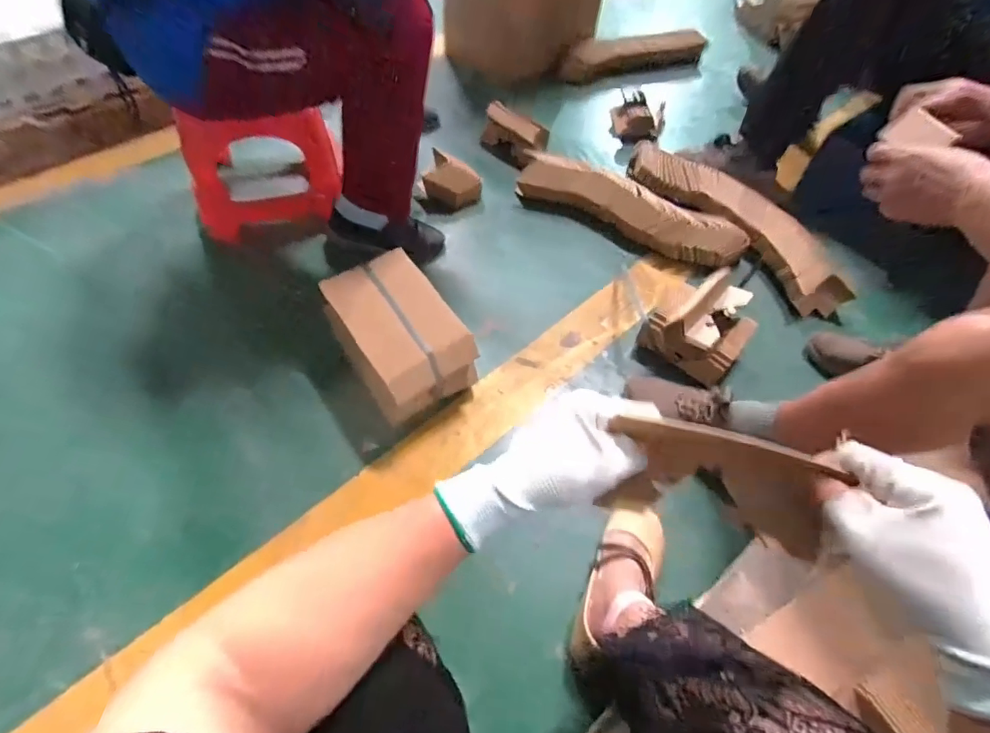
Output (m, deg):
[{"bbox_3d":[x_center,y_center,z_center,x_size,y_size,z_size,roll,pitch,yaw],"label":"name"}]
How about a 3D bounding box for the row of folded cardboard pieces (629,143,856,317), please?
[{"bbox_3d":[0.548,-0.369,1.166,0.142,0.082,0.619,-23,60,-20],"label":"row of folded cardboard pieces"}]

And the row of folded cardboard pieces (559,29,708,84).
[{"bbox_3d":[0.446,-0.974,1.564,0.512,0.097,0.078,-17,58,-16],"label":"row of folded cardboard pieces"}]

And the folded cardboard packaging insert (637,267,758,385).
[{"bbox_3d":[0.384,-0.076,0.939,0.183,0.135,0.169,26,57,13],"label":"folded cardboard packaging insert"}]

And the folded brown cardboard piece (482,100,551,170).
[{"bbox_3d":[0.047,-0.598,1.306,0.111,0.093,0.178,-36,65,-26],"label":"folded brown cardboard piece"}]

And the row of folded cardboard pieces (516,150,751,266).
[{"bbox_3d":[0.303,-0.360,1.151,0.534,0.078,0.114,29,57,14],"label":"row of folded cardboard pieces"}]

